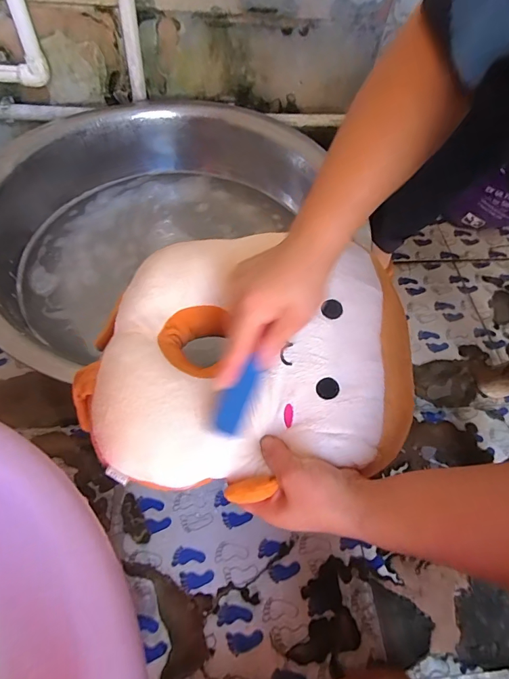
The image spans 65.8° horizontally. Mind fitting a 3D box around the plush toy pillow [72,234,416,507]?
[{"bbox_3d":[-0.006,0.022,0.401,0.306,0.110,0.262,7,68,10],"label":"plush toy pillow"}]

